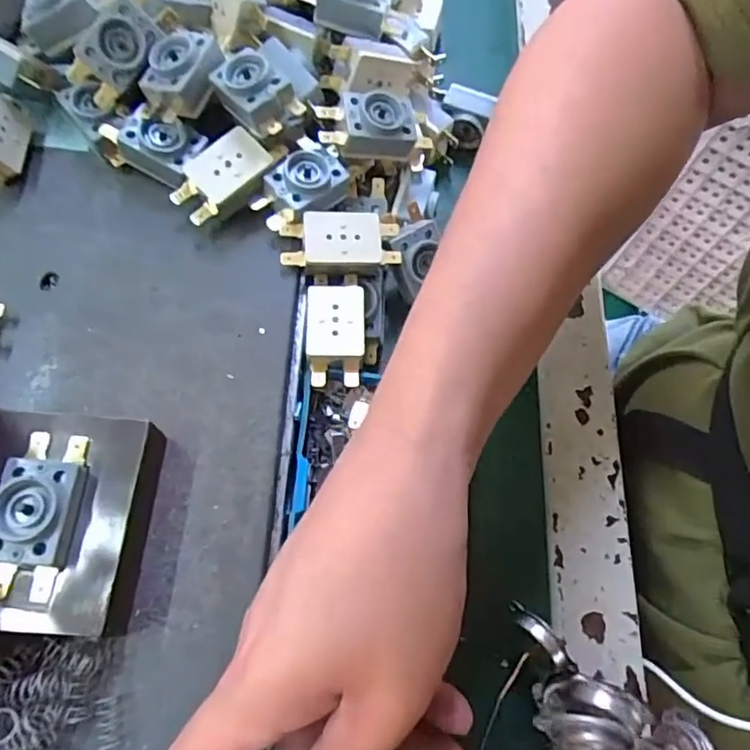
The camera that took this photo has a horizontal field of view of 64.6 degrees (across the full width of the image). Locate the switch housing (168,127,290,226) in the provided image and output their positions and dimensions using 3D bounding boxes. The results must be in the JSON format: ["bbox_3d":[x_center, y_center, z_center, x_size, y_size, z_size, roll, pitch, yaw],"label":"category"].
[{"bbox_3d":[-0.072,-0.099,0.299,0.057,0.026,0.027,-34,74,-15],"label":"switch housing"}]

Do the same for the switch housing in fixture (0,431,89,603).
[{"bbox_3d":[-0.126,0.051,0.222,0.028,0.014,0.060,10,67,-14],"label":"switch housing in fixture"}]

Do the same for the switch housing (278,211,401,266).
[{"bbox_3d":[-0.017,-0.067,0.295,0.058,0.015,0.025,-5,69,-5],"label":"switch housing"}]

